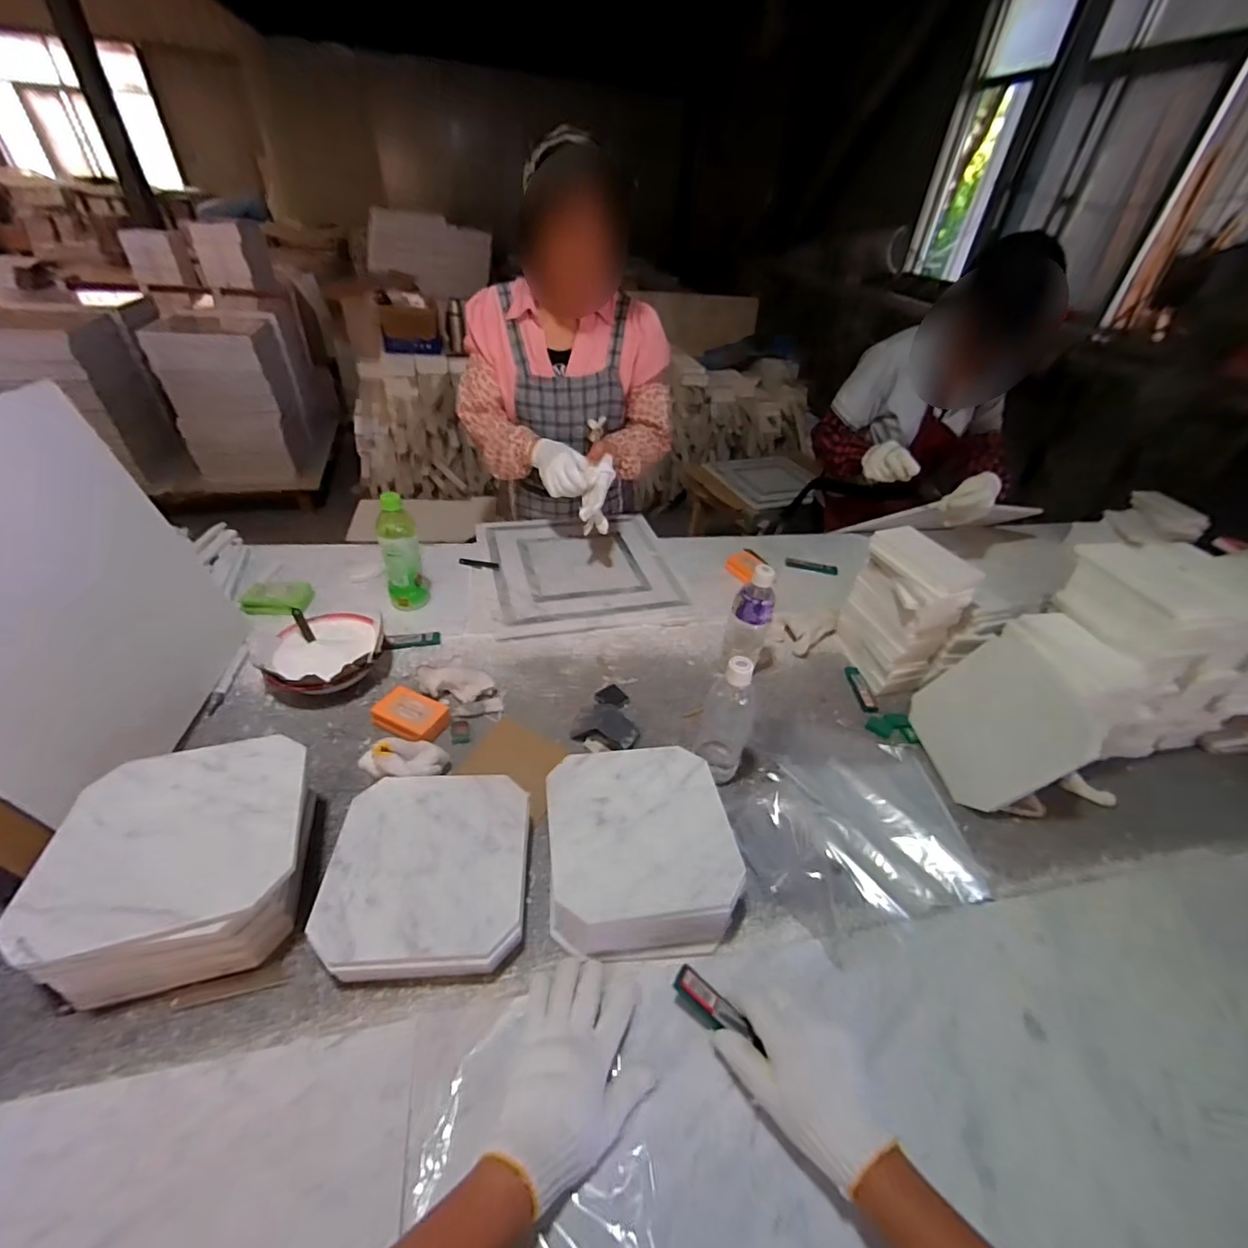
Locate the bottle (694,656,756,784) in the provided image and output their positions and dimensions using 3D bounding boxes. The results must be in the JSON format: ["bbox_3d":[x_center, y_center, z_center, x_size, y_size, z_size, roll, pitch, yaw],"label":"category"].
[{"bbox_3d":[0.131,0.135,0.694,0.066,0.208,0.056,14,40,12],"label":"bottle"}]

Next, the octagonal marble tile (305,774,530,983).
[{"bbox_3d":[-0.207,0.255,0.563,0.198,0.020,0.201,0,39,-6],"label":"octagonal marble tile"}]

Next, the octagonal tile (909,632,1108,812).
[{"bbox_3d":[0.524,0.138,0.753,0.016,0.198,0.194,23,35,-33],"label":"octagonal tile"}]

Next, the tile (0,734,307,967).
[{"bbox_3d":[-0.434,0.201,0.512,0.211,0.018,0.200,-8,41,-15],"label":"tile"}]

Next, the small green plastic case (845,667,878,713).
[{"bbox_3d":[0.402,0.110,0.897,0.027,0.014,0.096,1,39,-4],"label":"small green plastic case"}]

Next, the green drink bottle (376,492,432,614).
[{"bbox_3d":[-0.377,-0.112,0.902,0.063,0.215,0.058,-12,42,-19],"label":"green drink bottle"}]

